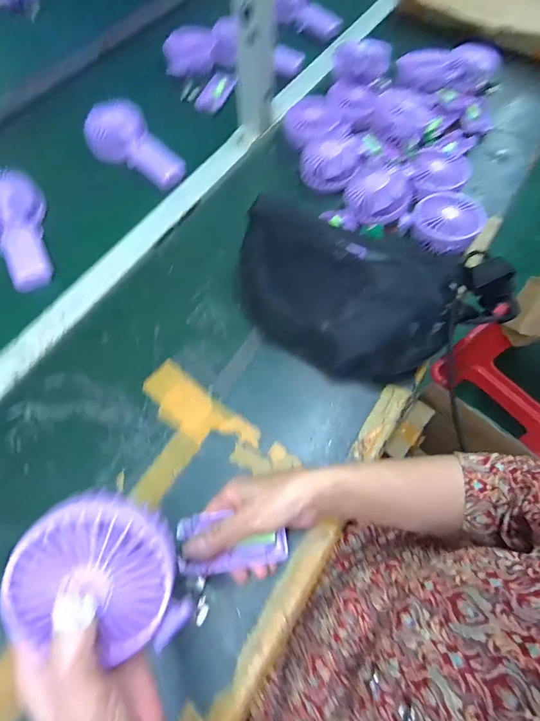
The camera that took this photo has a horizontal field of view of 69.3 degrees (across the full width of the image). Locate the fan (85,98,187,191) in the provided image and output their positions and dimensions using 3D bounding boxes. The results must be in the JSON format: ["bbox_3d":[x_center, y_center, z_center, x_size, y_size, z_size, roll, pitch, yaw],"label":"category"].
[{"bbox_3d":[-0.206,-0.330,0.599,0.172,0.050,0.091,38,69,17],"label":"fan"}]

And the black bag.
[{"bbox_3d":[0.120,-0.073,0.461,0.341,0.086,0.188,16,64,7],"label":"black bag"}]

